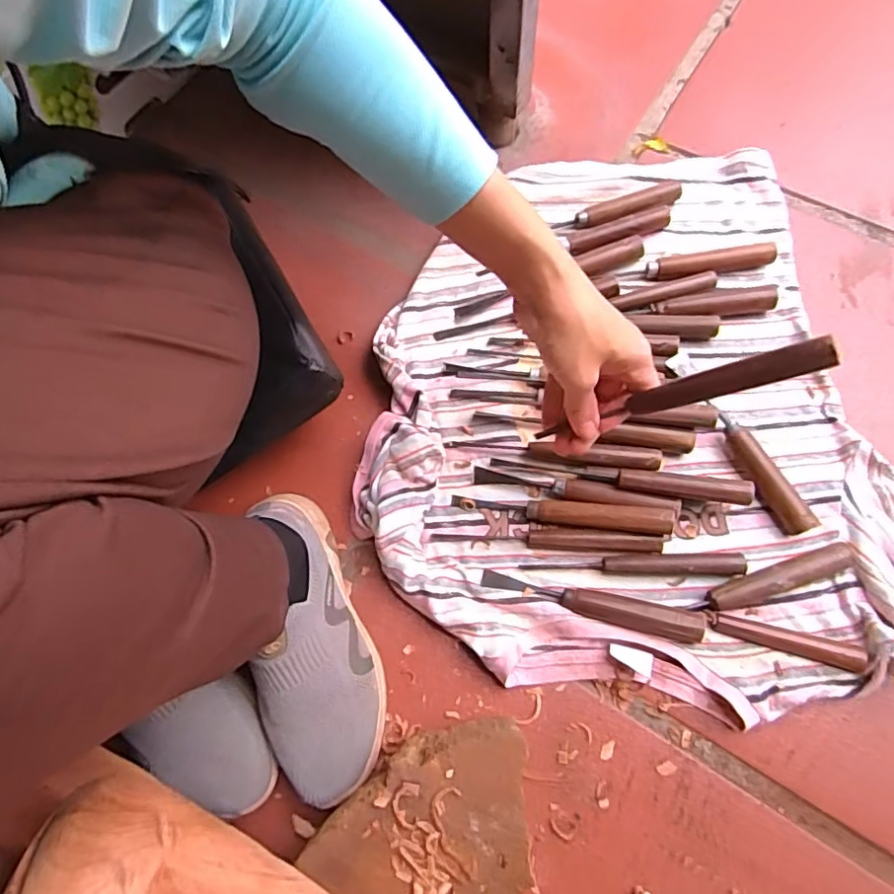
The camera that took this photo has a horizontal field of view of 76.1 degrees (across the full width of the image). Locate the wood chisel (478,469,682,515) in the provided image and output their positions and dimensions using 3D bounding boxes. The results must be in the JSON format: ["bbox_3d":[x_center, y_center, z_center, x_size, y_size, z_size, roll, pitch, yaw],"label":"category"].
[{"bbox_3d":[0.105,0.036,0.475,0.167,0.027,0.018,12,69,6],"label":"wood chisel"}]

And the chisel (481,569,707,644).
[{"bbox_3d":[0.111,0.122,0.443,0.168,0.019,0.023,12,69,6],"label":"chisel"}]

